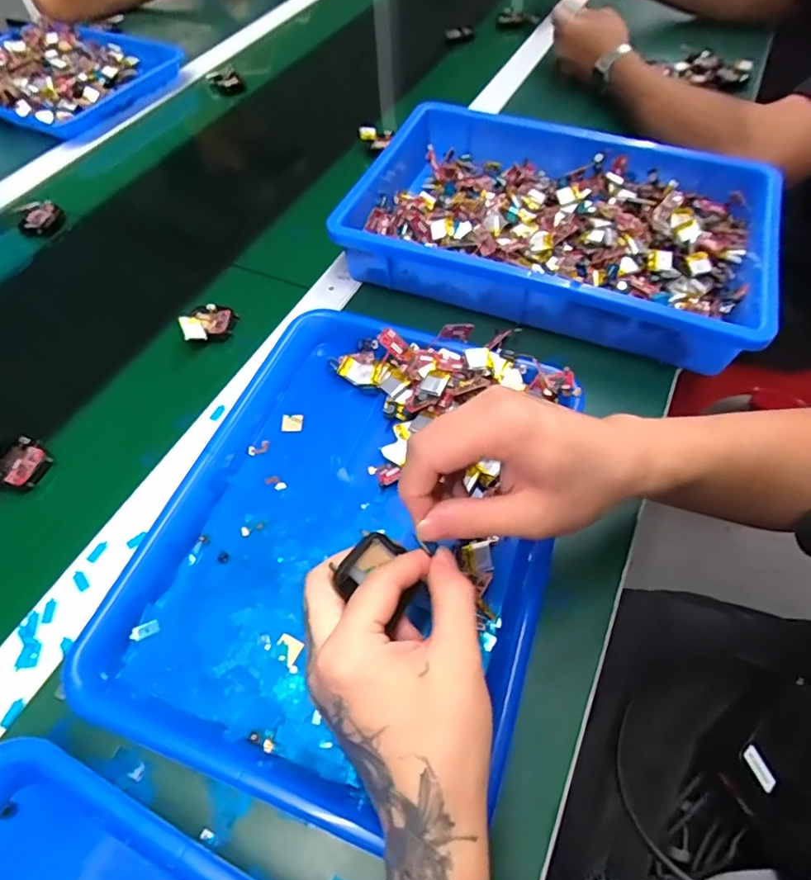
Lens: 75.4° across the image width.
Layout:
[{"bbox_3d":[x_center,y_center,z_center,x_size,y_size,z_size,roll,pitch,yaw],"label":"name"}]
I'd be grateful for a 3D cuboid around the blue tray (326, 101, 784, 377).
[{"bbox_3d":[0.141,-0.214,0.514,0.386,0.061,0.244,19,59,12],"label":"blue tray"}]

